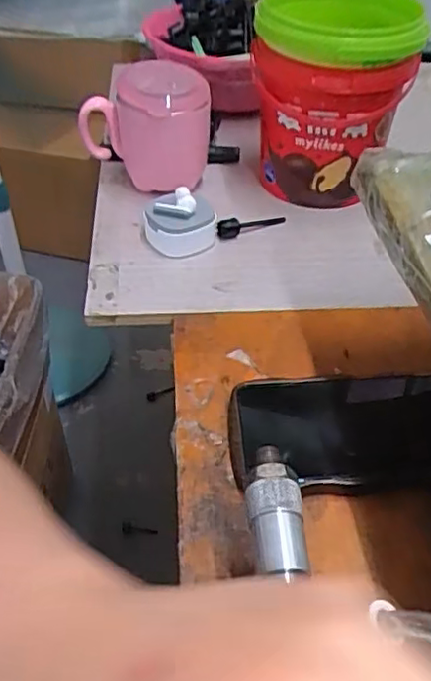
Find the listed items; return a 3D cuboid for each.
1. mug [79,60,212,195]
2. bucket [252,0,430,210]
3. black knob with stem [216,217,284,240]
[{"bbox_3d":[-0.058,-0.195,0.576,0.102,0.096,0.078,10,44,9],"label":"mug"},{"bbox_3d":[0.100,-0.216,0.570,0.130,0.156,0.155,8,44,7],"label":"bucket"},{"bbox_3d":[0.030,-0.102,0.545,0.066,0.016,0.011,-21,47,-24],"label":"black knob with stem"}]

